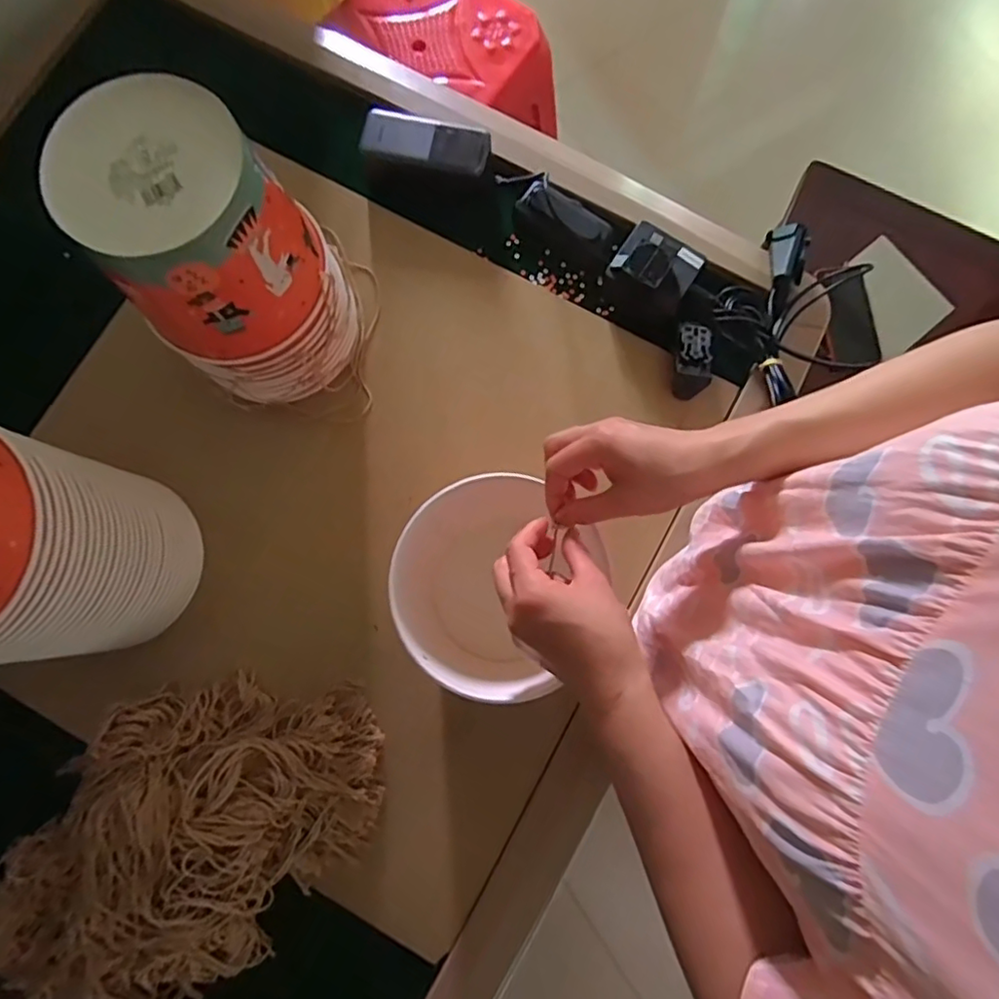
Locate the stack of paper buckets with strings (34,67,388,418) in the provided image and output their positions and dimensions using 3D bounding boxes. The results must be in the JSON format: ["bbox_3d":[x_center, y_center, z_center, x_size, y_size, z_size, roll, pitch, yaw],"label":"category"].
[{"bbox_3d":[-0.210,-0.193,0.502,0.150,0.231,0.168,1,80,1],"label":"stack of paper buckets with strings"}]

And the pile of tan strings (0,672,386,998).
[{"bbox_3d":[-0.263,0.283,0.495,0.210,0.080,0.332,41,83,8],"label":"pile of tan strings"}]

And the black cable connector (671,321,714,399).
[{"bbox_3d":[0.187,-0.136,0.594,0.032,0.041,0.069,7,80,2],"label":"black cable connector"}]

